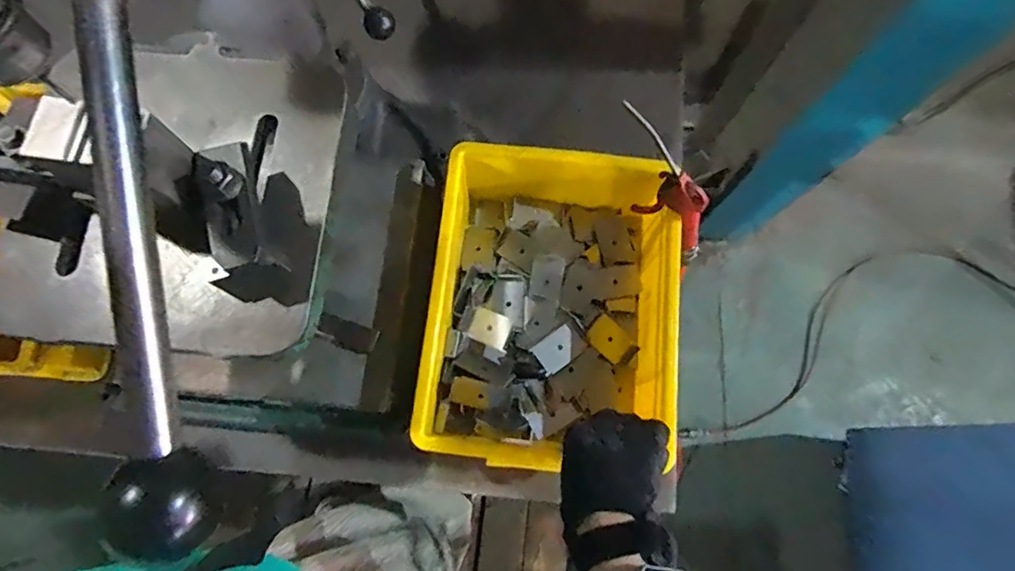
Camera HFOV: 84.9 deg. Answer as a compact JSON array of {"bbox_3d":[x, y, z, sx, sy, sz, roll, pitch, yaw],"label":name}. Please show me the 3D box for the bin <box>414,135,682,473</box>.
[{"bbox_3d":[0.049,0.024,0.626,0.252,0.106,0.332,6,76,1],"label":"bin"}]

